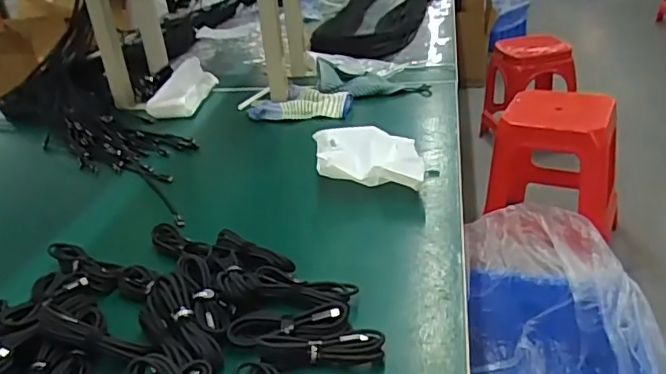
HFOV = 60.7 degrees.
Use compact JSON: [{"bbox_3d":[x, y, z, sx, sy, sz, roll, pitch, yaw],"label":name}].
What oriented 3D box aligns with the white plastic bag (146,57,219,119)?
[{"bbox_3d":[-0.291,-0.196,1.122,0.079,0.070,0.175,2,30,16],"label":"white plastic bag"}]

